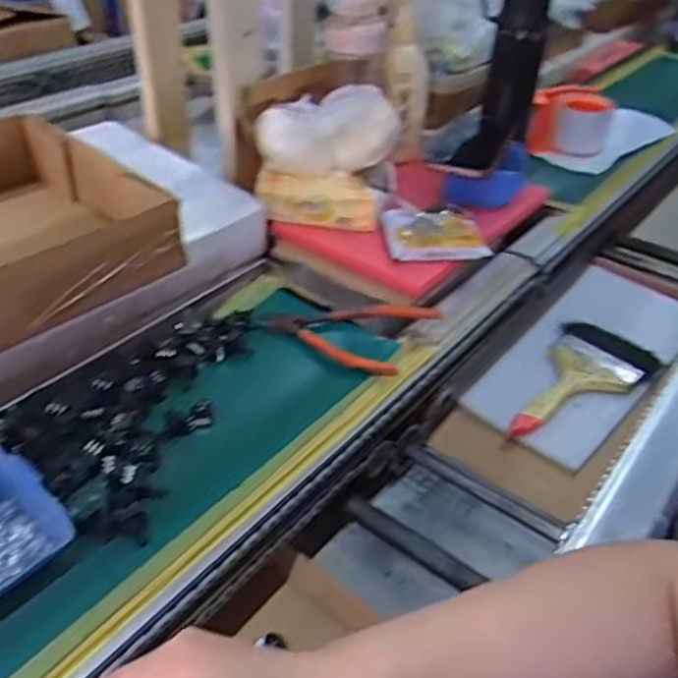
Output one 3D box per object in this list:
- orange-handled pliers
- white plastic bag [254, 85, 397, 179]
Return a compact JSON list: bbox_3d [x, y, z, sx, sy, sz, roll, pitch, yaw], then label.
[{"bbox_3d":[0.002,-0.013,0.621,0.151,0.025,0.097,19,41,22],"label":"orange-handled pliers"},{"bbox_3d":[-0.009,-0.217,0.697,0.145,0.094,0.055,-3,38,-6],"label":"white plastic bag"}]

